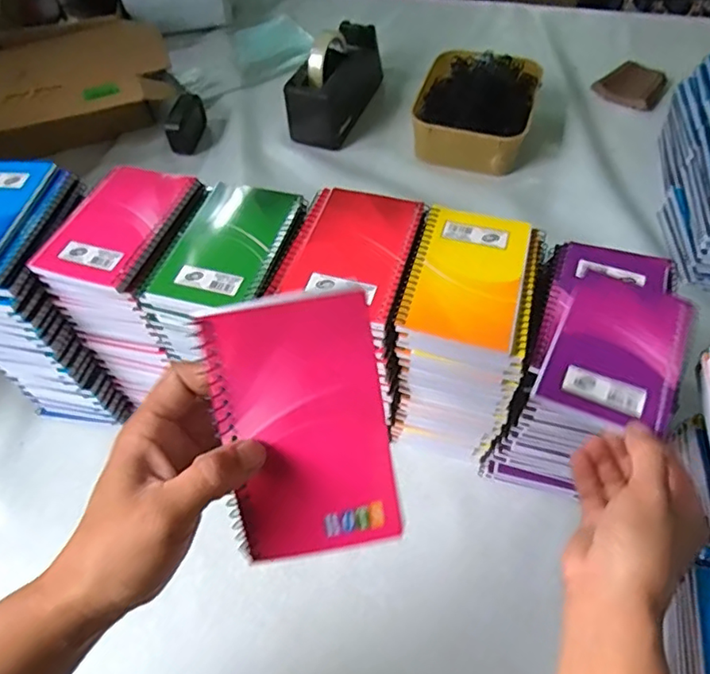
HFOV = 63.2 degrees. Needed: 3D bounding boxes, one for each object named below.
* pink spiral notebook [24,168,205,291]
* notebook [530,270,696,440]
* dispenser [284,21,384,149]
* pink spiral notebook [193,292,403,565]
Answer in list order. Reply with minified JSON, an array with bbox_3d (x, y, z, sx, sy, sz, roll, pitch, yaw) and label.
[{"bbox_3d":[-0.197,-0.093,0.475,0.087,0.015,0.122,14,56,14],"label":"pink spiral notebook"},{"bbox_3d":[0.186,0.006,0.403,0.081,0.008,0.126,22,58,19],"label":"notebook"},{"bbox_3d":[-0.026,-0.393,0.873,0.075,0.120,0.207,16,56,16],"label":"dispenser"},{"bbox_3d":[-0.024,0.046,0.281,0.080,0.127,0.004,-10,12,-4],"label":"pink spiral notebook"}]

